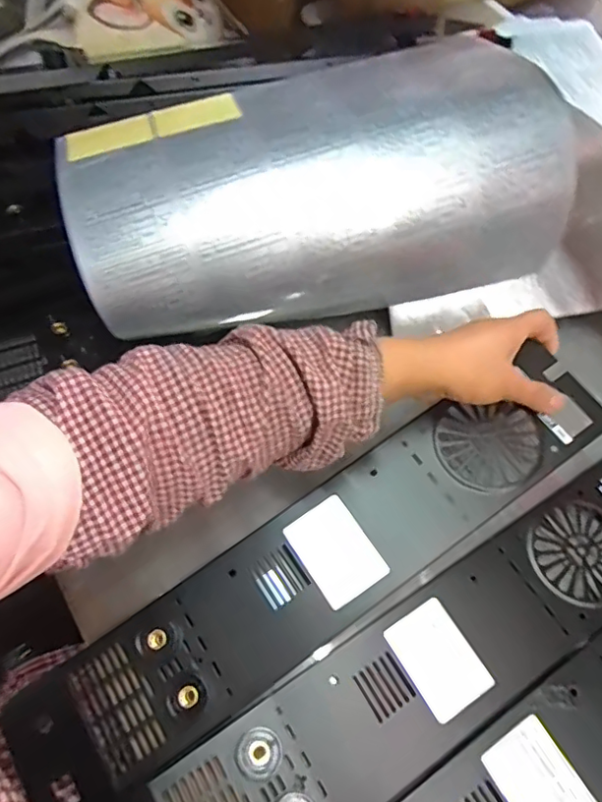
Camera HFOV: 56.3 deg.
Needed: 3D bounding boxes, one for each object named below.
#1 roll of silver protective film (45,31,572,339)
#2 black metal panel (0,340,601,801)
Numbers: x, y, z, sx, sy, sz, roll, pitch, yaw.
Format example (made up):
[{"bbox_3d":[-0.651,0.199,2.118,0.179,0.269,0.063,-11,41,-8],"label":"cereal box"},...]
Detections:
[{"bbox_3d":[0.005,-0.177,0.480,0.387,0.152,0.200,-14,64,-9],"label":"roll of silver protective film"},{"bbox_3d":[0.014,0.125,0.424,0.489,0.020,0.098,-33,68,-8],"label":"black metal panel"}]

